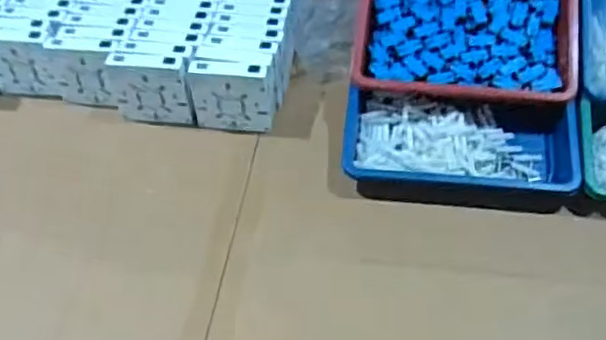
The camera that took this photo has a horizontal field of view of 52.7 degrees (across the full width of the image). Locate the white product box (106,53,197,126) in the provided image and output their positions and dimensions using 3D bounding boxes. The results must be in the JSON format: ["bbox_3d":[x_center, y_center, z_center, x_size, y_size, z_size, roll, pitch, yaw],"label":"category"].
[{"bbox_3d":[-0.172,-0.090,0.696,0.094,0.082,0.026,7,50,8],"label":"white product box"}]

